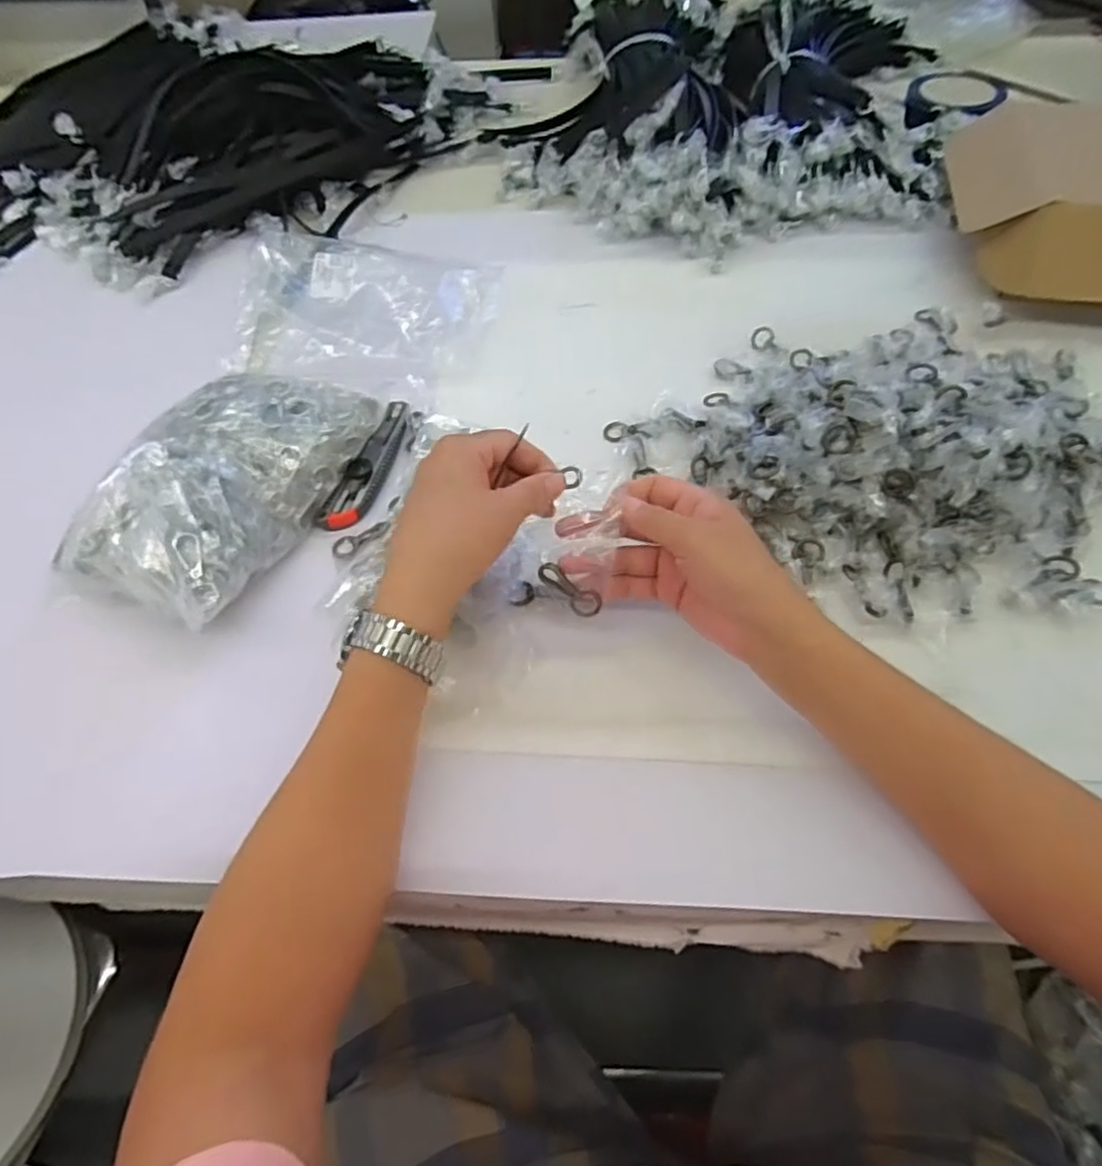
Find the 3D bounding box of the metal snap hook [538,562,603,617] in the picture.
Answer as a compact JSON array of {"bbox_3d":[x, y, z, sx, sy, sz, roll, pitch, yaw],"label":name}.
[{"bbox_3d":[0.012,0.006,0.446,0.051,0.019,0.004,39,26,-9],"label":"metal snap hook"}]

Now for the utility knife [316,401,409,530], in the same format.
[{"bbox_3d":[-0.154,-0.107,0.572,0.034,0.018,0.147,13,59,11],"label":"utility knife"}]

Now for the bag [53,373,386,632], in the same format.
[{"bbox_3d":[-0.259,-0.082,0.517,0.134,0.078,0.234,17,60,13],"label":"bag"}]

